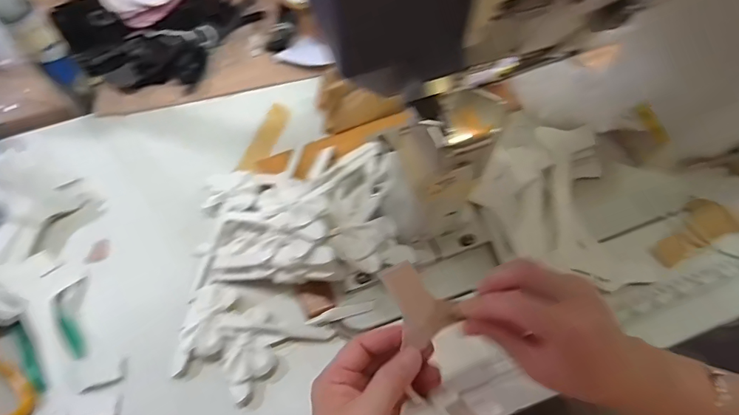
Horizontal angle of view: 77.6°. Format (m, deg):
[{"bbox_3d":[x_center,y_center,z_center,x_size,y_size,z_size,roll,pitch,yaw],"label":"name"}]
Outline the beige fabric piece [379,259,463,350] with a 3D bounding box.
[{"bbox_3d":[0.032,0.064,0.318,0.033,0.010,0.055,-37,82,-6],"label":"beige fabric piece"}]

